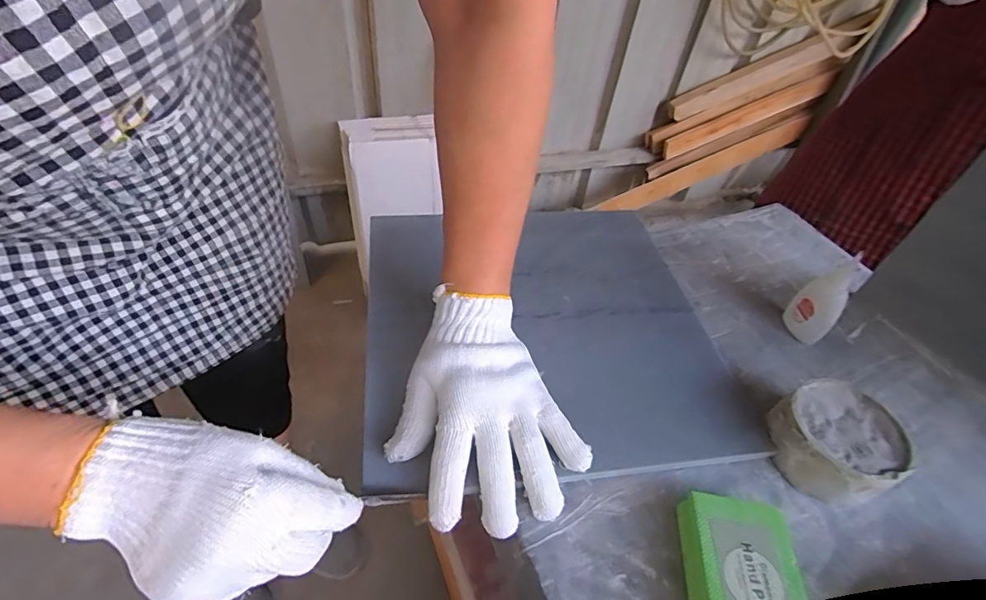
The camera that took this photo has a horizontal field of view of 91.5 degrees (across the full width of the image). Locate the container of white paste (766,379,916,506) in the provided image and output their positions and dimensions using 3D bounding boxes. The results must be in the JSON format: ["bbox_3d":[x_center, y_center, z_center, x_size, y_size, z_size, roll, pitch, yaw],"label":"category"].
[{"bbox_3d":[0.257,0.109,0.364,0.083,0.049,0.080,4,47,-4],"label":"container of white paste"}]

